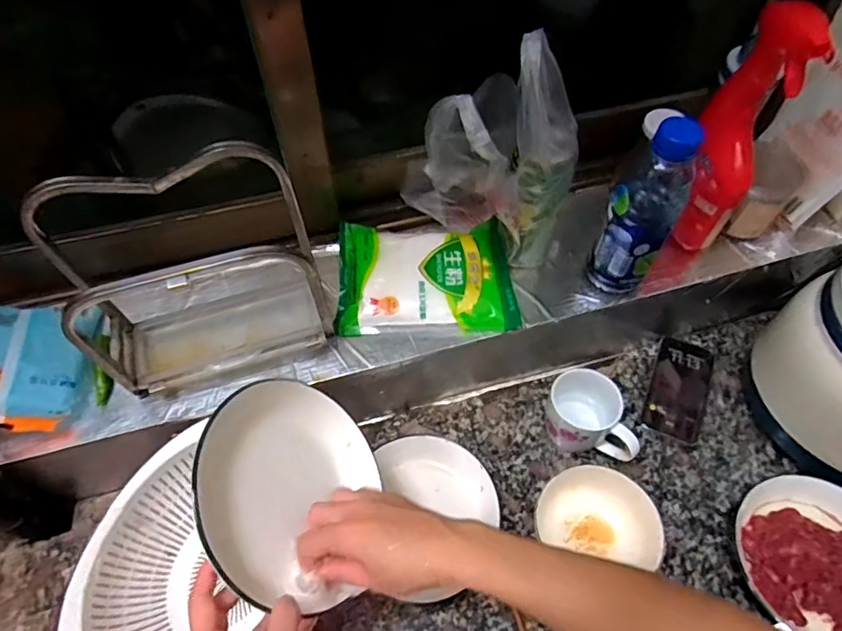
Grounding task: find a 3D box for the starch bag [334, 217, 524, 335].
[{"bbox_3d":[0.006,-0.050,0.634,0.207,0.026,0.143,-2,69,-1],"label":"starch bag"}]

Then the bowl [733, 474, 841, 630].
[{"bbox_3d":[0.431,0.259,0.555,0.171,0.043,0.162,0,54,0],"label":"bowl"}]

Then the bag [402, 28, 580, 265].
[{"bbox_3d":[0.071,-0.161,0.567,0.178,0.260,0.137,-1,54,0],"label":"bag"}]

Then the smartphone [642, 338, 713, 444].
[{"bbox_3d":[0.337,0.096,0.692,0.066,0.011,0.139,19,61,19],"label":"smartphone"}]

